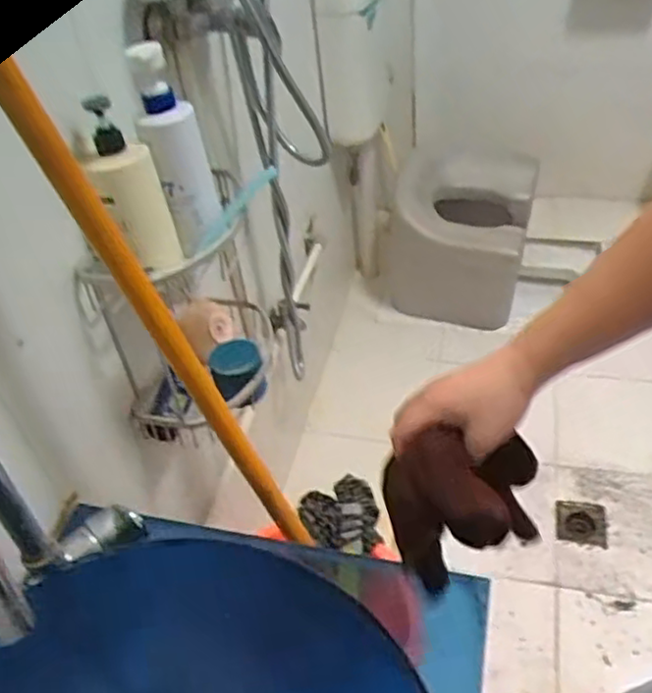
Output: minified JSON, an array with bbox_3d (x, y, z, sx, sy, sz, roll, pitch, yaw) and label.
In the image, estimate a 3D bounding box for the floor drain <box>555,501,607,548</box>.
[{"bbox_3d":[0.529,0.366,1.426,0.096,0.007,0.098,5,44,12],"label":"floor drain"}]

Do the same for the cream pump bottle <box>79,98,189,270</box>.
[{"bbox_3d":[-0.201,-0.158,0.712,0.068,0.193,0.060,-18,44,-12],"label":"cream pump bottle"}]

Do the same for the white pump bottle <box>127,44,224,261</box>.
[{"bbox_3d":[-0.162,-0.209,0.736,0.065,0.207,0.062,-11,43,-4],"label":"white pump bottle"}]

